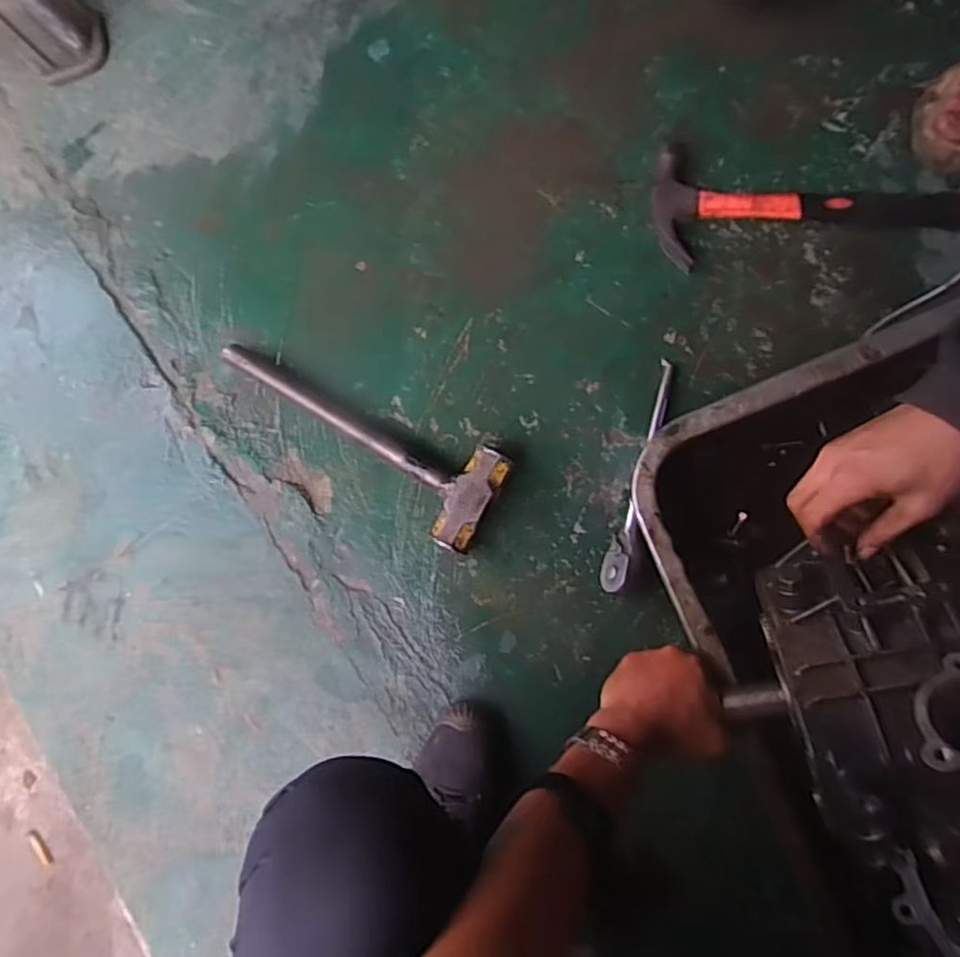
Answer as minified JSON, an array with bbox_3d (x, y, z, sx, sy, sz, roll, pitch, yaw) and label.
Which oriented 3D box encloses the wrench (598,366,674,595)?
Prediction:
[{"bbox_3d":[0.165,-0.005,0.687,0.024,0.037,0.250,13,88,8],"label":"wrench"}]

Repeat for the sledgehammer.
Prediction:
[{"bbox_3d":[-0.140,-0.054,0.728,0.353,0.047,0.108,30,90,8],"label":"sledgehammer"}]

